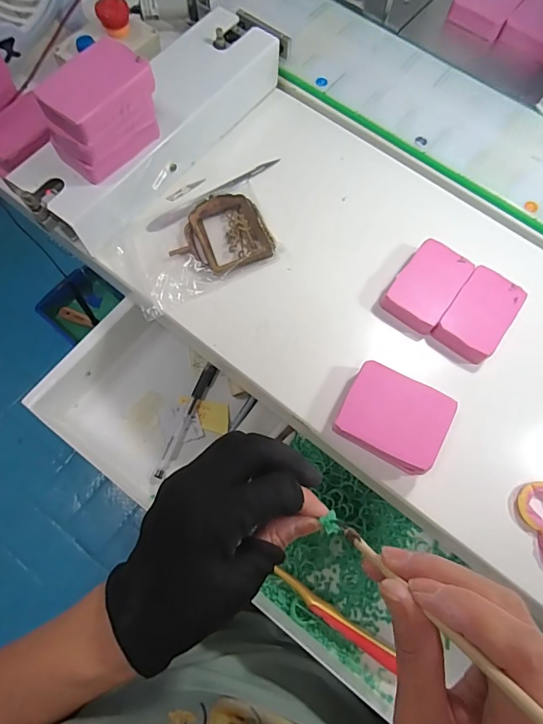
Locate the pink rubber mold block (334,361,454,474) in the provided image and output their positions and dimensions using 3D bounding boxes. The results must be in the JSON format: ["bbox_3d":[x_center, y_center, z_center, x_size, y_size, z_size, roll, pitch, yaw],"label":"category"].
[{"bbox_3d":[0.086,0.040,0.305,0.069,0.025,0.060,29,74,9],"label":"pink rubber mold block"}]

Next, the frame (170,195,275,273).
[{"bbox_3d":[-0.043,-0.106,0.359,0.076,0.009,0.069,-21,73,-7],"label":"frame"}]

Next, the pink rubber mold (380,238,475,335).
[{"bbox_3d":[0.126,-0.062,0.344,0.047,0.017,0.072,34,74,10],"label":"pink rubber mold"}]

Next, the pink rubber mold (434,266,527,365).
[{"bbox_3d":[0.164,-0.038,0.337,0.046,0.015,0.072,36,75,11],"label":"pink rubber mold"}]

